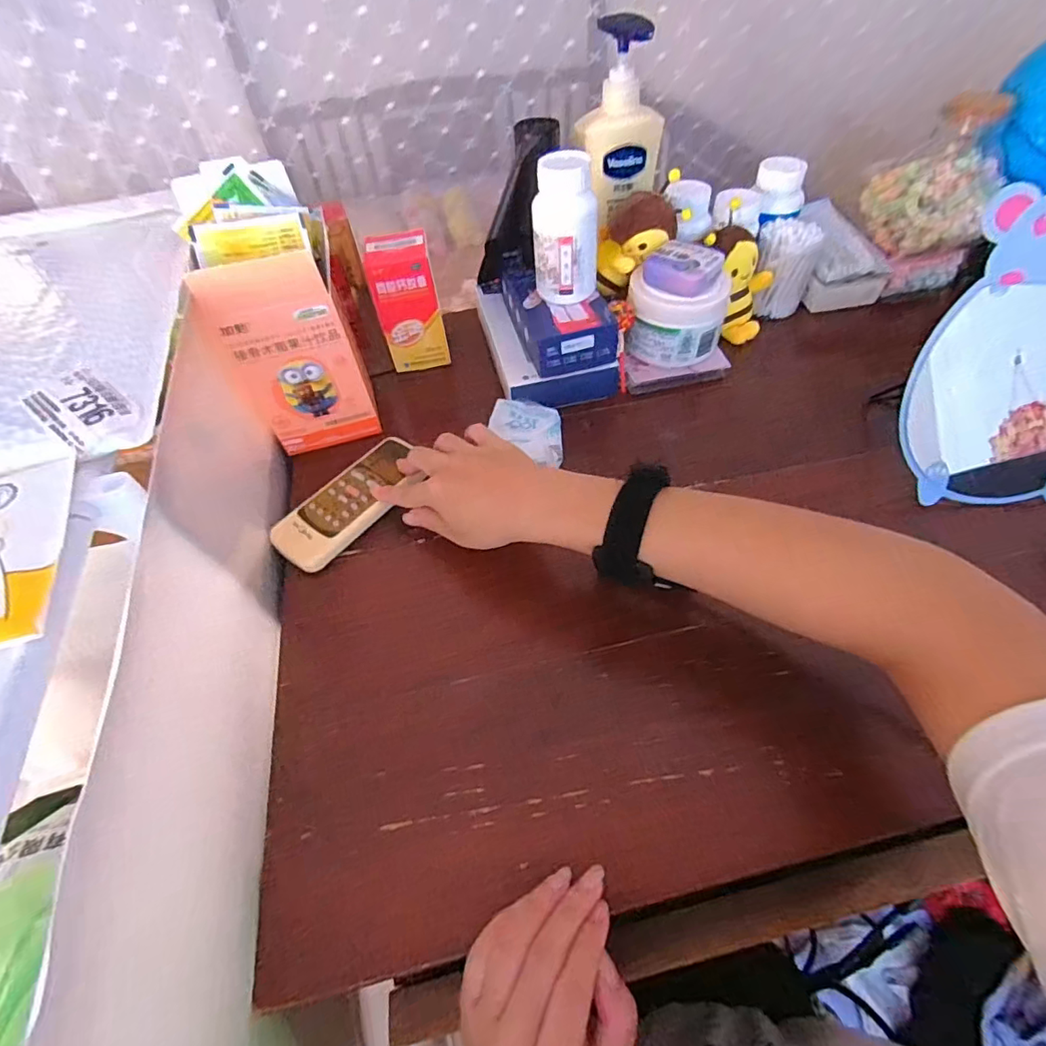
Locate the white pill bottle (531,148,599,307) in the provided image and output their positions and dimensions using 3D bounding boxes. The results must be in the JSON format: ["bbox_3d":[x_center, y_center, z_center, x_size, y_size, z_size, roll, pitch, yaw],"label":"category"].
[{"bbox_3d":[0.037,-0.233,0.418,0.050,0.101,0.040,-25,56,-14],"label":"white pill bottle"}]

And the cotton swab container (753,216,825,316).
[{"bbox_3d":[0.262,-0.257,0.522,0.057,0.079,0.051,16,56,15],"label":"cotton swab container"}]

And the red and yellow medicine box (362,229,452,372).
[{"bbox_3d":[-0.107,-0.211,0.496,0.061,0.111,0.057,-10,53,-3],"label":"red and yellow medicine box"}]

